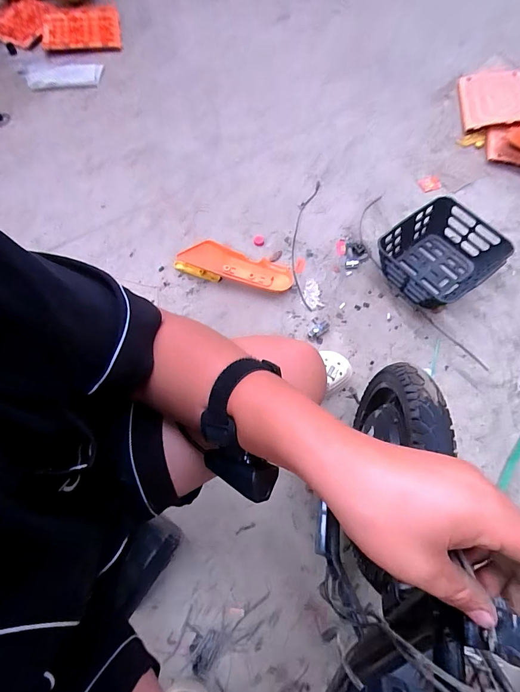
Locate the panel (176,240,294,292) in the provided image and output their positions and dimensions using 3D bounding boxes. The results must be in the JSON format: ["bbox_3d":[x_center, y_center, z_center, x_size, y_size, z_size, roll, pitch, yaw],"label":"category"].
[{"bbox_3d":[-0.069,-0.252,1.090,0.352,0.056,0.100,16,66,6],"label":"panel"}]

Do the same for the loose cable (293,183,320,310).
[{"bbox_3d":[0.148,-0.357,1.159,0.074,0.016,0.525,7,66,1],"label":"loose cable"}]

